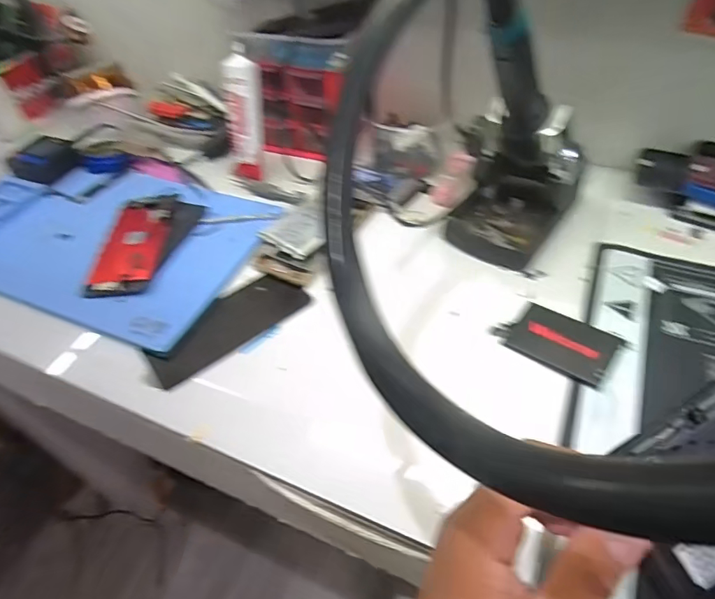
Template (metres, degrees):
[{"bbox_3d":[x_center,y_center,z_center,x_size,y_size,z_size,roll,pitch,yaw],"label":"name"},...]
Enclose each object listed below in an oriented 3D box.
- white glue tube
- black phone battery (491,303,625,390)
[{"bbox_3d":[-0.135,-0.220,0.580,0.042,0.145,0.027,7,28,11],"label":"white glue tube"},{"bbox_3d":[0.172,0.035,0.422,0.092,0.004,0.059,30,58,27],"label":"black phone battery"}]

